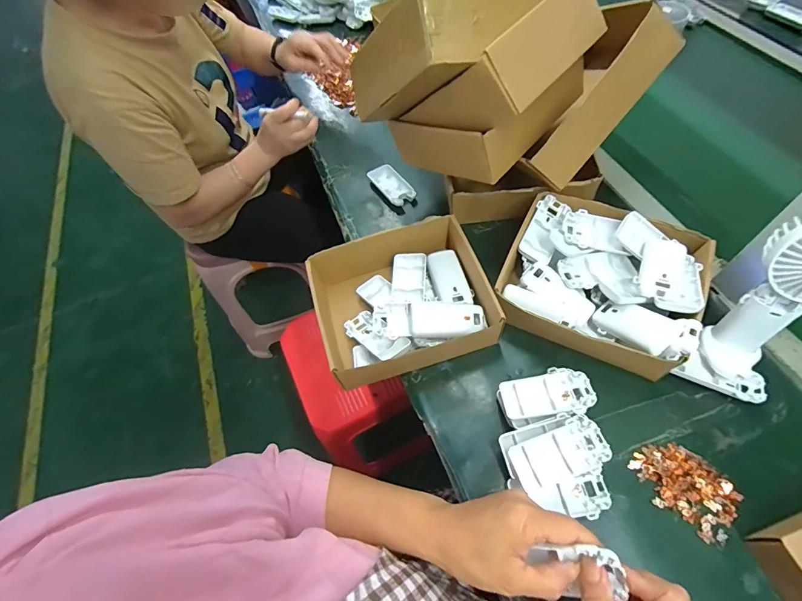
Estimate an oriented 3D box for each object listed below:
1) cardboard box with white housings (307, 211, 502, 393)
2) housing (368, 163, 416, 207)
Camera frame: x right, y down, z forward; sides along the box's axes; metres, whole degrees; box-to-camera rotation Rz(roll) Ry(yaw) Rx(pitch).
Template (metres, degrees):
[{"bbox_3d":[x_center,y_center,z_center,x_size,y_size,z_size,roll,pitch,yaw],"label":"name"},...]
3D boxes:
[{"bbox_3d":[-0.003,0.001,0.515,0.221,0.072,0.182,-19,59,-3],"label":"cardboard box with white housings"},{"bbox_3d":[-0.015,-0.196,0.665,0.047,0.010,0.091,-33,61,-11],"label":"housing"}]

